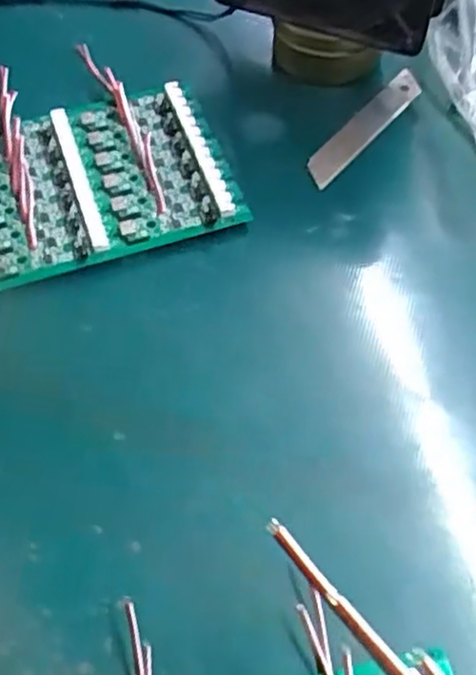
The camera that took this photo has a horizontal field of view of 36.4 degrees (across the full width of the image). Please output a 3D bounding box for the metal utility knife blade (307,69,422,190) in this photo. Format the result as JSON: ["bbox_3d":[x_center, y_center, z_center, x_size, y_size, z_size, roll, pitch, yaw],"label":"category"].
[{"bbox_3d":[0.067,-0.113,0.388,0.017,0.007,0.090,36,68,21],"label":"metal utility knife blade"}]

